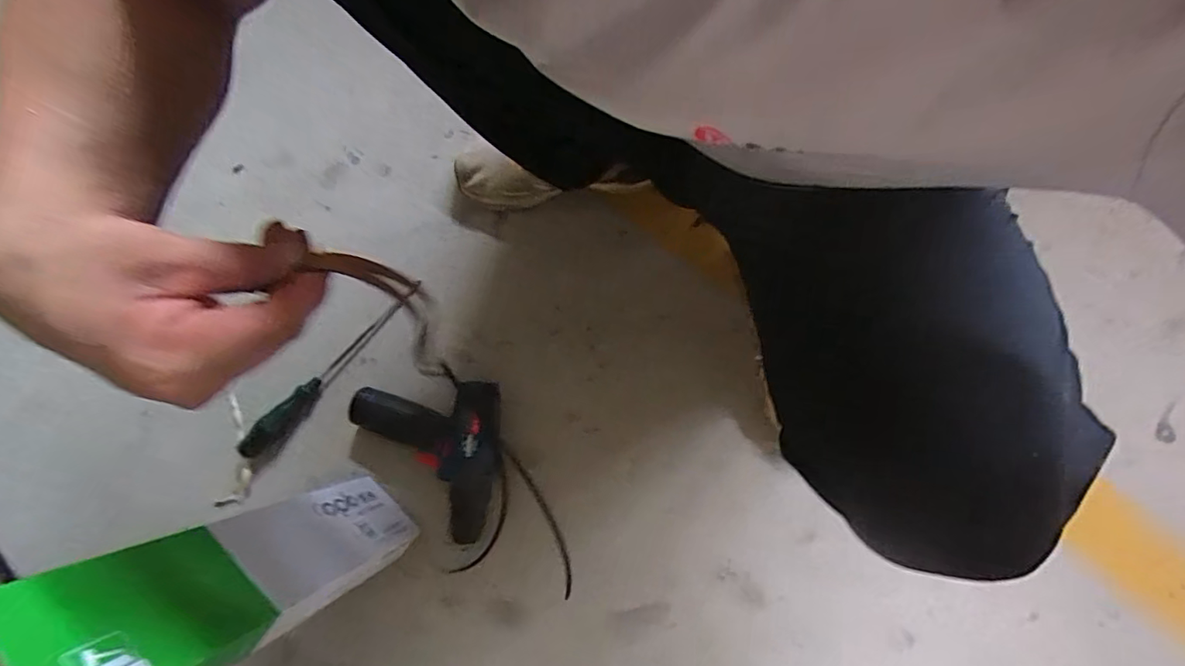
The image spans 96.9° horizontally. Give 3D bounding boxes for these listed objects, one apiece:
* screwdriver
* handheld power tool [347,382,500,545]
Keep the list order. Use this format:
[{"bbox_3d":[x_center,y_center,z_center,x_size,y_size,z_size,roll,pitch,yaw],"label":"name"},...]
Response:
[{"bbox_3d":[-0.320,0.043,0.661,0.032,0.025,0.279,41,77,9],"label":"screwdriver"},{"bbox_3d":[-0.189,0.151,0.607,0.165,0.052,0.179,-3,74,-3],"label":"handheld power tool"}]

